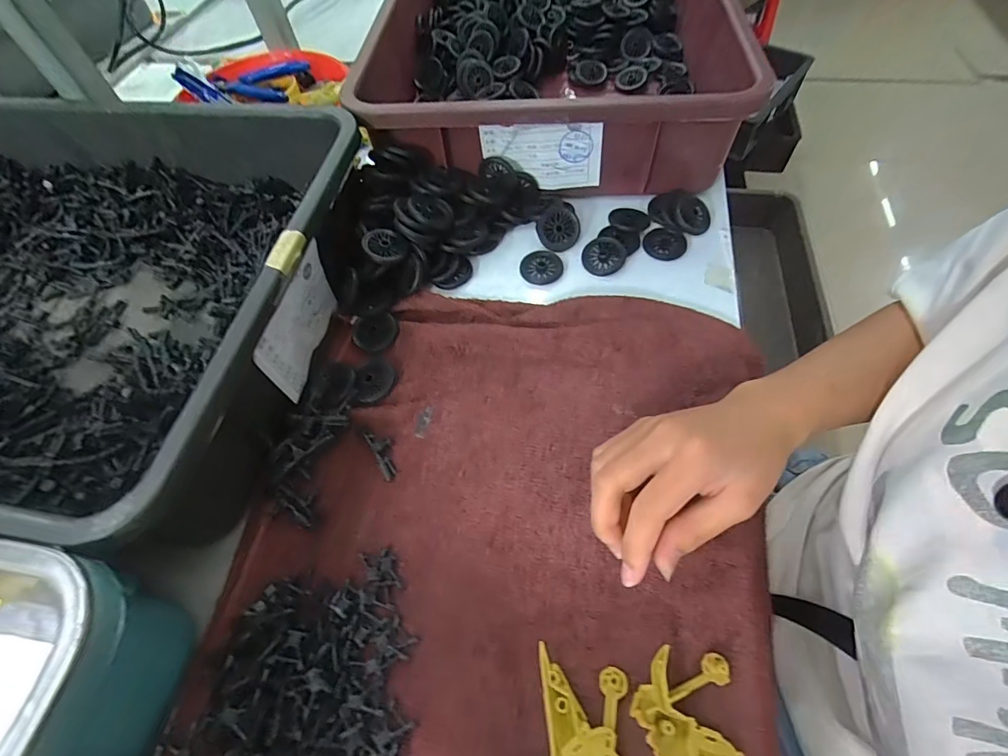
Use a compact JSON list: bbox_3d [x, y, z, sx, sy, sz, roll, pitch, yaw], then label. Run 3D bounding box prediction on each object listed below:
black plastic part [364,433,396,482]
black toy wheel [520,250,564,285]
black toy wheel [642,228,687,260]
[{"bbox_3d":[-0.085,0.054,0.324,0.013,0.004,0.040,-27,61,-13],"label":"black plastic part"},{"bbox_3d":[0.034,-0.099,0.410,0.036,0.009,0.036,-1,58,2],"label":"black toy wheel"},{"bbox_3d":[0.146,-0.121,0.413,0.037,0.007,0.037,-1,58,2],"label":"black toy wheel"}]

